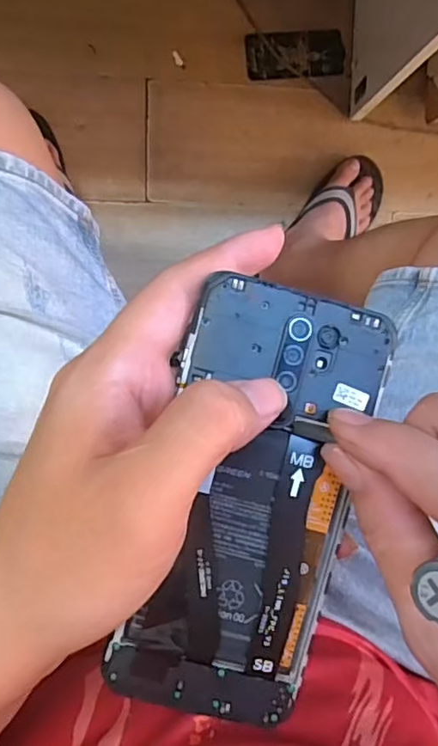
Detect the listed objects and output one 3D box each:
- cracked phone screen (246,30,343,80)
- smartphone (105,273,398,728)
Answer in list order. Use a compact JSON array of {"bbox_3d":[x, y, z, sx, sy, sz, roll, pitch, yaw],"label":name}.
[{"bbox_3d":[0.123,-0.513,0.957,0.160,0.008,0.069,-7,97,-7],"label":"cracked phone screen"},{"bbox_3d":[0.012,0.048,0.215,0.069,0.008,0.156,13,93,-9],"label":"smartphone"}]

